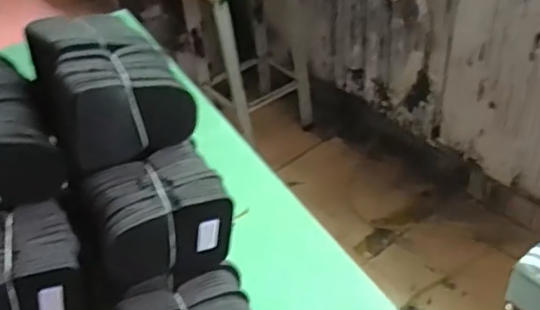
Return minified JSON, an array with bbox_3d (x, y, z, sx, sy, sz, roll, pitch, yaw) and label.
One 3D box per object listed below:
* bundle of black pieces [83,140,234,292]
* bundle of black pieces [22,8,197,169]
[{"bbox_3d":[-0.129,0.074,0.669,0.154,0.109,0.120,-22,43,-17],"label":"bundle of black pieces"},{"bbox_3d":[-0.214,-0.100,0.730,0.159,0.108,0.230,-26,44,-20],"label":"bundle of black pieces"}]

